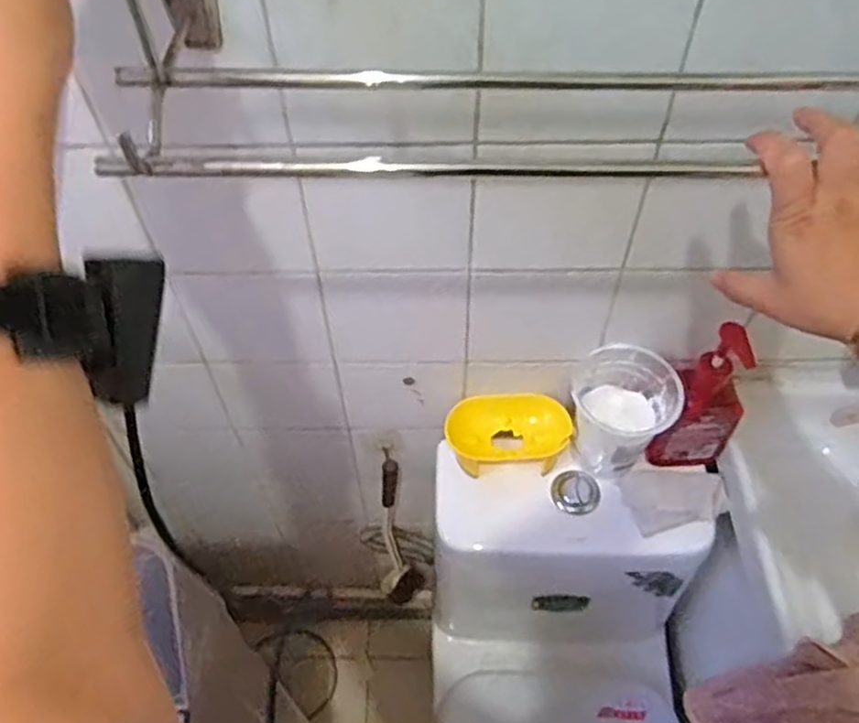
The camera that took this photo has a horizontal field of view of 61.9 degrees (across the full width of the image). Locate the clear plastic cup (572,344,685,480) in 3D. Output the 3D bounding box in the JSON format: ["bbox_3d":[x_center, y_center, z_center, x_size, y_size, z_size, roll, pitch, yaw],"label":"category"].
[{"bbox_3d":[0.227,0.064,0.844,0.097,0.149,0.105,0,54,0],"label":"clear plastic cup"}]

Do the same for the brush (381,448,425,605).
[{"bbox_3d":[-0.046,0.286,1.183,0.067,0.464,0.084,-1,54,-1],"label":"brush"}]

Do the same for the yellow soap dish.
[{"bbox_3d":[0.097,0.088,0.896,0.152,0.050,0.085,0,54,-1],"label":"yellow soap dish"}]

